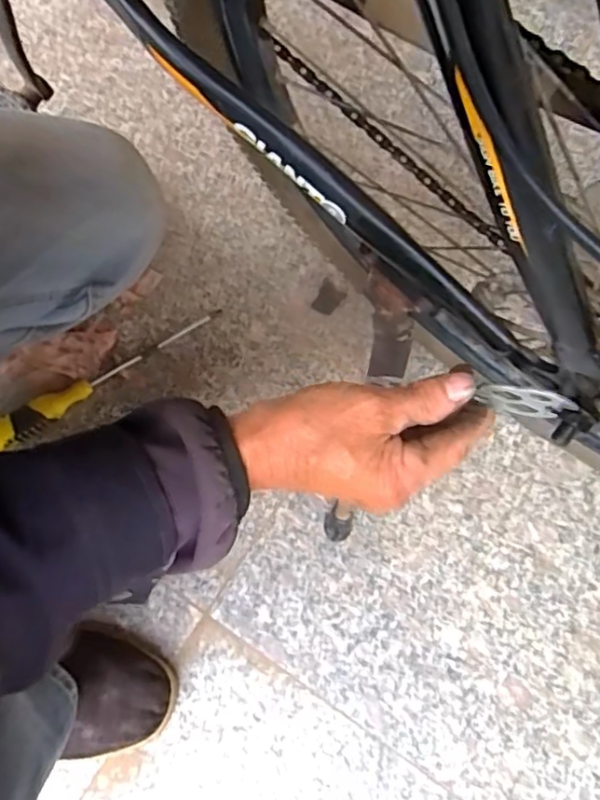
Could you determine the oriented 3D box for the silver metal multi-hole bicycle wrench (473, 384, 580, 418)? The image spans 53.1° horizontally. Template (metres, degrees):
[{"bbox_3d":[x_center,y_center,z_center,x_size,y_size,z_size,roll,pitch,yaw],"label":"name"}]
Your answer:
[{"bbox_3d":[0.112,0.001,0.305,0.040,0.048,0.004,21,78,5],"label":"silver metal multi-hole bicycle wrench"}]

